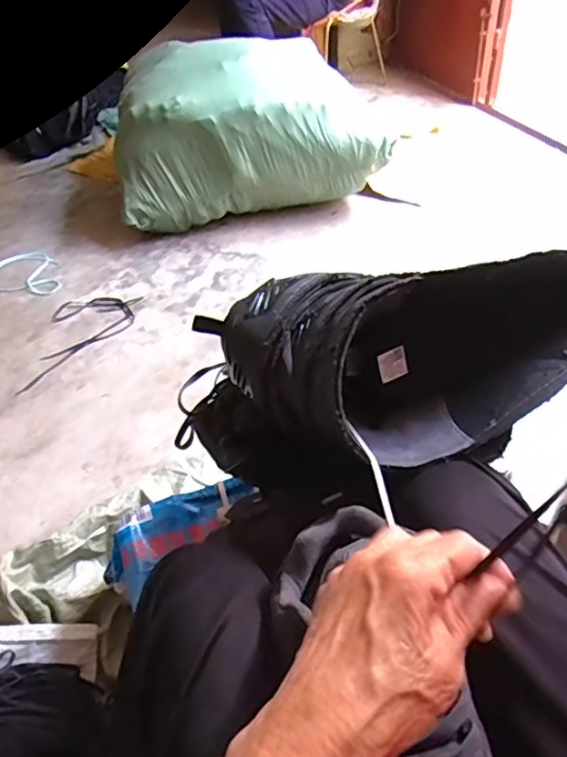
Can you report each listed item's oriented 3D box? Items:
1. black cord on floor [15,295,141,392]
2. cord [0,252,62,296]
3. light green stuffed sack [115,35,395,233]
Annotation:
[{"bbox_3d":[-0.465,-0.094,1.334,0.217,0.008,0.306,-4,44,3],"label":"black cord on floor"},{"bbox_3d":[-0.703,-0.290,1.555,0.277,0.014,0.174,13,47,19],"label":"cord"},{"bbox_3d":[-0.099,-0.740,1.638,0.717,0.359,0.470,-6,44,0],"label":"light green stuffed sack"}]

